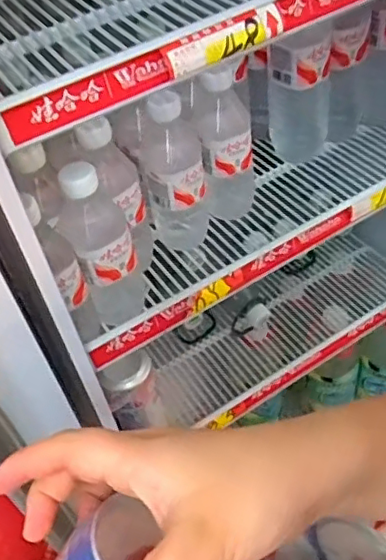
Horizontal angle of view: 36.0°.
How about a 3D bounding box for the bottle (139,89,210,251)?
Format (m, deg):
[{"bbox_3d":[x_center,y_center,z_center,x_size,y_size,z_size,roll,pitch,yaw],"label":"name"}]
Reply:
[{"bbox_3d":[-0.019,-0.111,0.625,0.065,0.180,0.072,-5,48,1],"label":"bottle"}]

